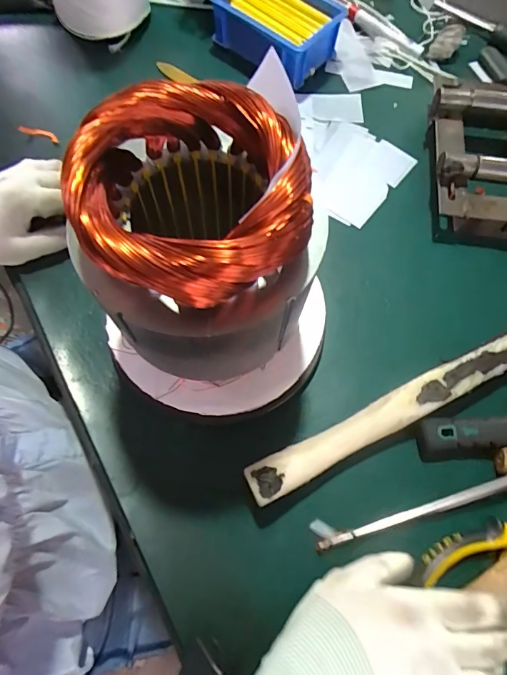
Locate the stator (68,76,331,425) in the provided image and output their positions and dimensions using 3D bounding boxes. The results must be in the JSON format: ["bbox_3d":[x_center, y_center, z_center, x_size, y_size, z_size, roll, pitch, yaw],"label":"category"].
[{"bbox_3d":[-0.032,-0.031,0.291,0.149,0.190,0.147,0,69,-1],"label":"stator"}]

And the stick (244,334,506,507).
[{"bbox_3d":[0.142,0.049,0.347,0.320,0.015,0.029,-24,71,-10],"label":"stick"}]

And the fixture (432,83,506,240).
[{"bbox_3d":[0.264,-0.202,0.456,0.144,0.052,0.189,9,69,2],"label":"fixture"}]

